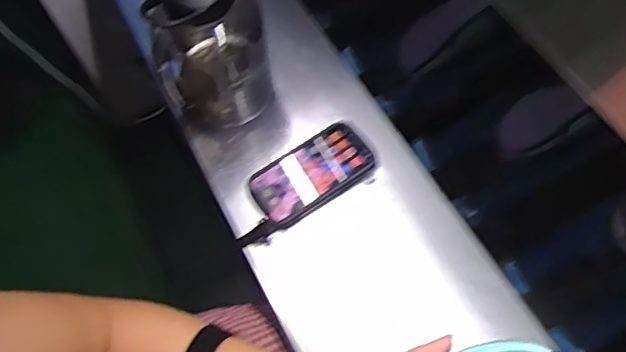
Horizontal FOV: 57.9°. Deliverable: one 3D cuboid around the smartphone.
[{"bbox_3d":[0.000,-0.003,0.699,0.150,0.010,0.082,-31,69,-10],"label":"smartphone"}]

